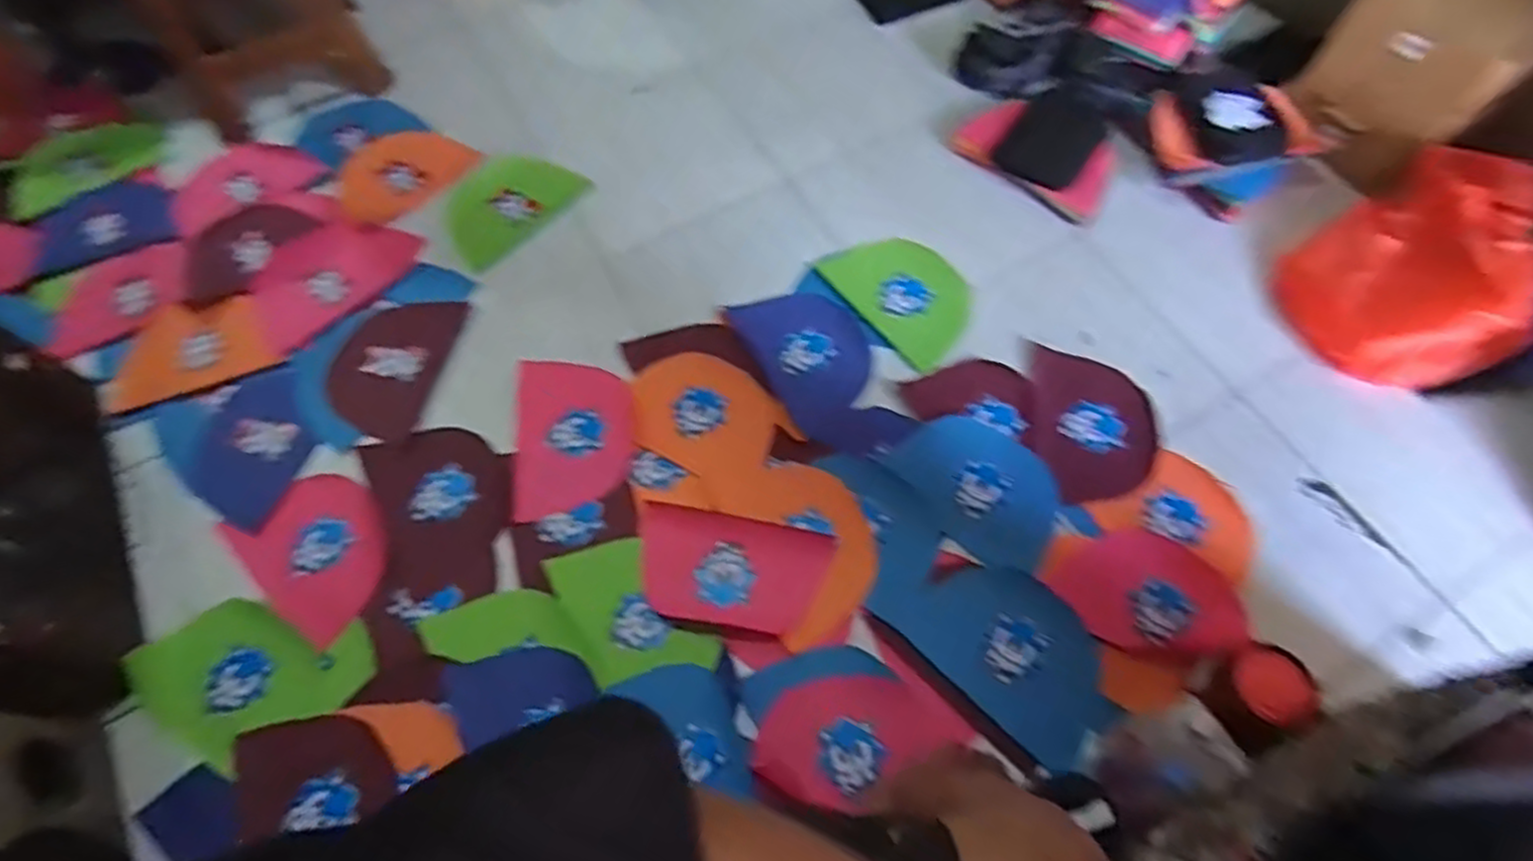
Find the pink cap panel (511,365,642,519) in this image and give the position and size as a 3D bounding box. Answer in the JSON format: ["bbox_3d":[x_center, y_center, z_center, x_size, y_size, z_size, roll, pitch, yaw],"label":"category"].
[{"bbox_3d":[-0.313,0.003,1.234,0.191,0.008,0.276,-5,64,-1],"label":"pink cap panel"}]

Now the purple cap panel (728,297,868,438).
[{"bbox_3d":[0.077,-0.144,1.312,0.189,0.017,0.268,-28,66,-11],"label":"purple cap panel"}]

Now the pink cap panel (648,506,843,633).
[{"bbox_3d":[-0.054,0.208,1.120,0.280,0.015,0.168,10,65,7],"label":"pink cap panel"}]

